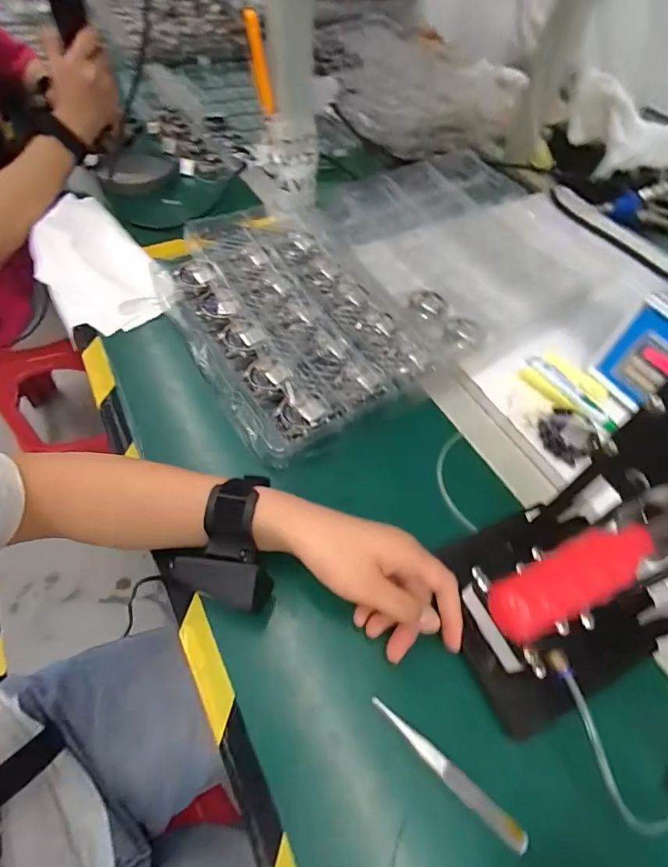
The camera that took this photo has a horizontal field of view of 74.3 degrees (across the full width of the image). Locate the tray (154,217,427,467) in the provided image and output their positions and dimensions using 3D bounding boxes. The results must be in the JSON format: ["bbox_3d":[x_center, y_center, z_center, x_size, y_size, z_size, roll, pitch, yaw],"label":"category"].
[{"bbox_3d":[-0.054,-0.133,0.489,0.216,0.036,0.324,-26,61,-20],"label":"tray"}]

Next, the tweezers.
[{"bbox_3d":[0.072,0.216,0.281,0.117,0.015,0.013,36,61,19],"label":"tweezers"}]

